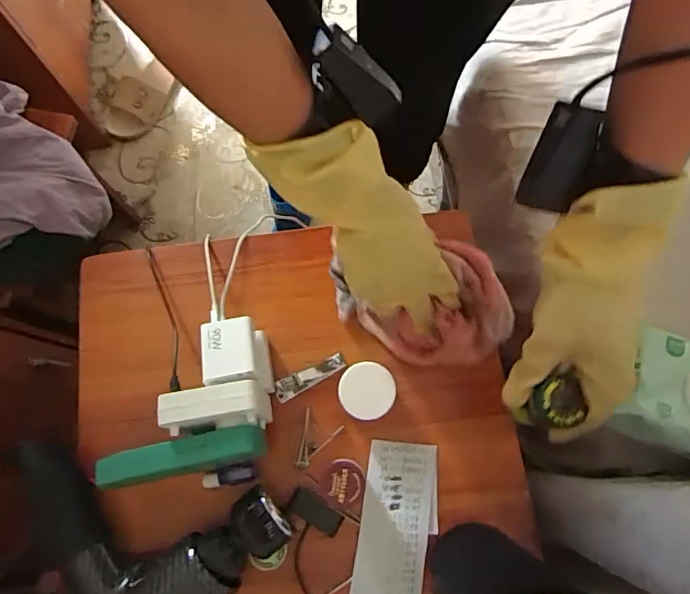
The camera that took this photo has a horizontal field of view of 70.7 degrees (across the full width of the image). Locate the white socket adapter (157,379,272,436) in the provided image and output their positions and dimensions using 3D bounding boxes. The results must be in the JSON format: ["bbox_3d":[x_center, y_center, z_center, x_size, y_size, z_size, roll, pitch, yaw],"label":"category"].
[{"bbox_3d":[-0.113,0.097,0.430,0.094,0.033,0.039,-4,75,-2],"label":"white socket adapter"}]

